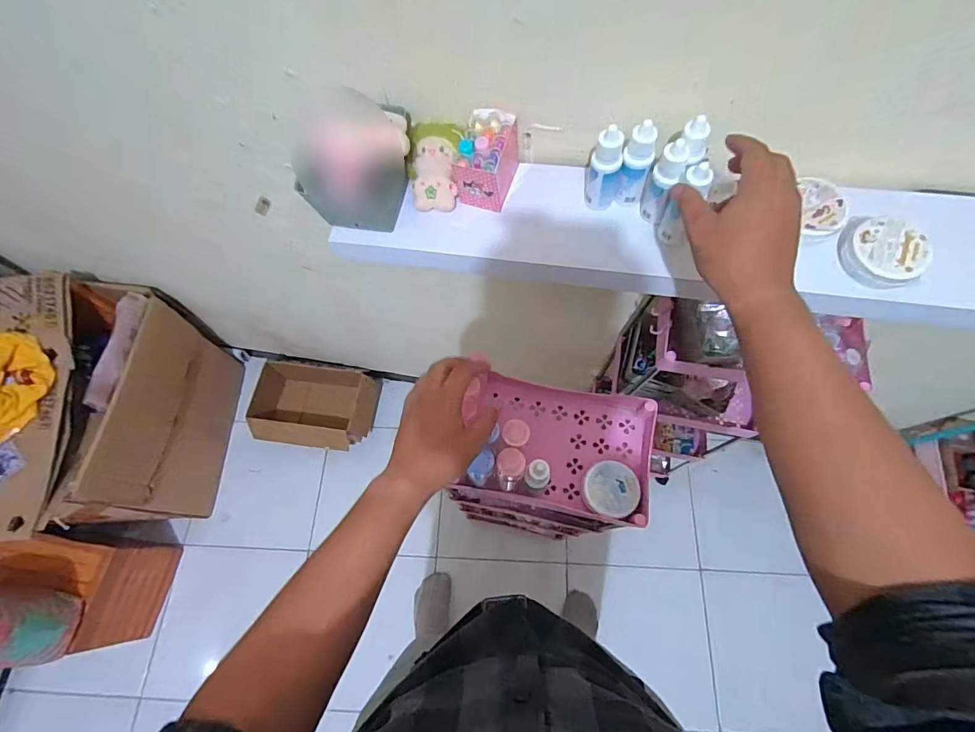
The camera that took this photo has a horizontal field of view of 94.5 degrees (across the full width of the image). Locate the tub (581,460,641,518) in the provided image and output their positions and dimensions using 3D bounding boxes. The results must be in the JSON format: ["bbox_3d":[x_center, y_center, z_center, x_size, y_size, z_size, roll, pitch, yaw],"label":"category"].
[{"bbox_3d":[0.174,0.177,0.643,0.077,0.040,0.073,0,68,1],"label":"tub"}]

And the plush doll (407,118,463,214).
[{"bbox_3d":[-0.065,-0.255,0.574,0.065,0.060,0.093,8,68,4],"label":"plush doll"}]

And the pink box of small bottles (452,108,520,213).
[{"bbox_3d":[0.000,-0.256,0.562,0.060,0.076,0.097,17,69,8],"label":"pink box of small bottles"}]

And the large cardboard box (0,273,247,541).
[{"bbox_3d":[-1.076,0.148,1.263,0.411,0.531,0.646,5,68,3],"label":"large cardboard box"}]

